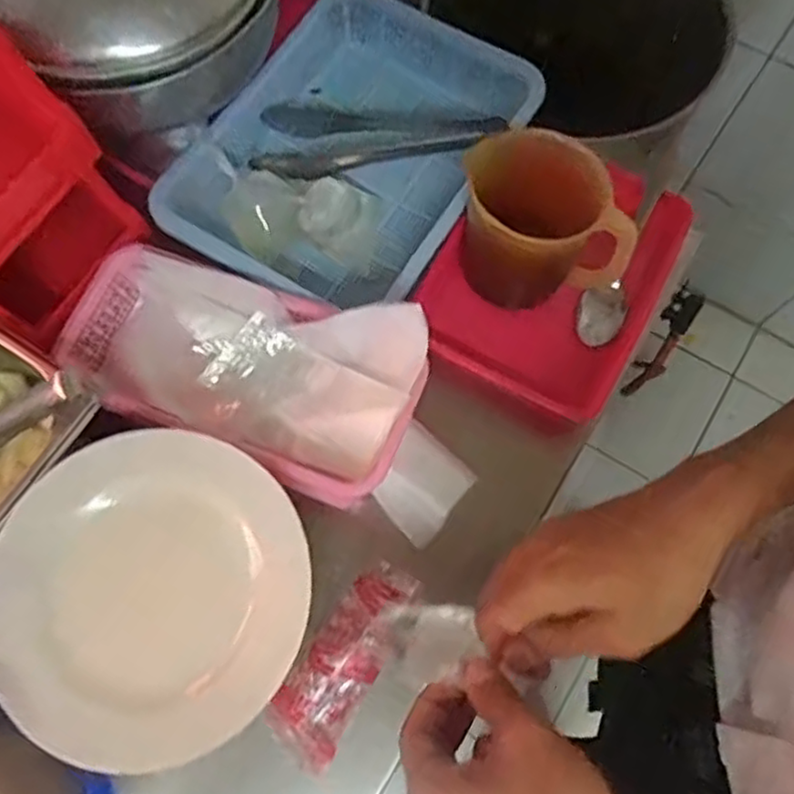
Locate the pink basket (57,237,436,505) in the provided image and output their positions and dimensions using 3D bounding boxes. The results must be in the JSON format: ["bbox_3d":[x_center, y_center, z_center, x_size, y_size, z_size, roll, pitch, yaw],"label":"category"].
[{"bbox_3d":[-0.122,-0.025,0.528,0.274,0.079,0.127,23,73,7],"label":"pink basket"}]

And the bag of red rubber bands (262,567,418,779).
[{"bbox_3d":[-0.038,0.187,0.496,0.053,0.025,0.144,31,74,9],"label":"bag of red rubber bands"}]

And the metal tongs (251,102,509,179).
[{"bbox_3d":[-0.022,-0.225,0.609,0.215,0.029,0.078,5,71,18],"label":"metal tongs"}]

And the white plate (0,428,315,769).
[{"bbox_3d":[-0.153,0.120,0.432,0.184,0.030,0.191,0,72,0],"label":"white plate"}]

